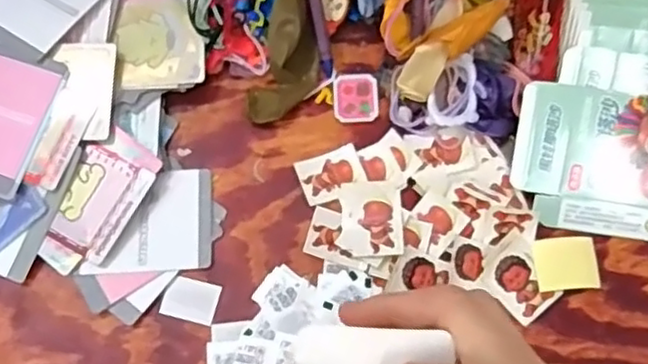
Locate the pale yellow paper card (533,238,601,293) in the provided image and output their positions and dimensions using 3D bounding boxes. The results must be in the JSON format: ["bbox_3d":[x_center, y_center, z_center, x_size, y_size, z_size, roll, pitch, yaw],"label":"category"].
[{"bbox_3d":[0.143,0.048,0.394,0.037,0.006,0.031,-4,73,1],"label":"pale yellow paper card"}]

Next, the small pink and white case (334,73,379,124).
[{"bbox_3d":[0.021,-0.054,0.431,0.027,0.004,0.034,-2,73,1],"label":"small pink and white case"}]

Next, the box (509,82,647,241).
[{"bbox_3d":[0.186,-0.008,0.392,0.146,0.007,0.083,8,99,4],"label":"box"}]

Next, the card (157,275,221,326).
[{"bbox_3d":[-0.078,0.070,0.397,0.031,0.004,0.024,13,74,5],"label":"card"}]

